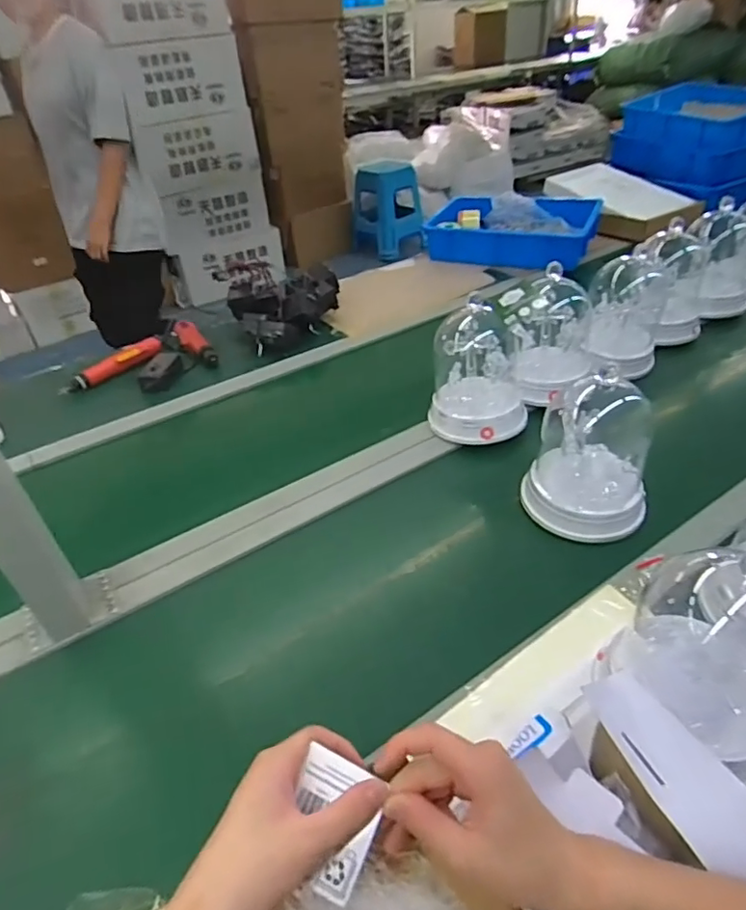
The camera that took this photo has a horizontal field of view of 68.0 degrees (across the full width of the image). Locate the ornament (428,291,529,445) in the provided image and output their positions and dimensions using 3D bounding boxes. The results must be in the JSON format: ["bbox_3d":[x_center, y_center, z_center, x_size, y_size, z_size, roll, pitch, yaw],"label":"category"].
[{"bbox_3d":[0.159,-0.127,0.824,0.141,0.179,0.128,3,39,10],"label":"ornament"}]

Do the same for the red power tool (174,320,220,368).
[{"bbox_3d":[-0.375,-0.237,1.162,0.051,0.034,0.201,-22,42,-21],"label":"red power tool"}]

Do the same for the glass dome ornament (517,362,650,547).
[{"bbox_3d":[0.275,-0.011,0.686,0.140,0.193,0.140,17,43,25],"label":"glass dome ornament"}]

